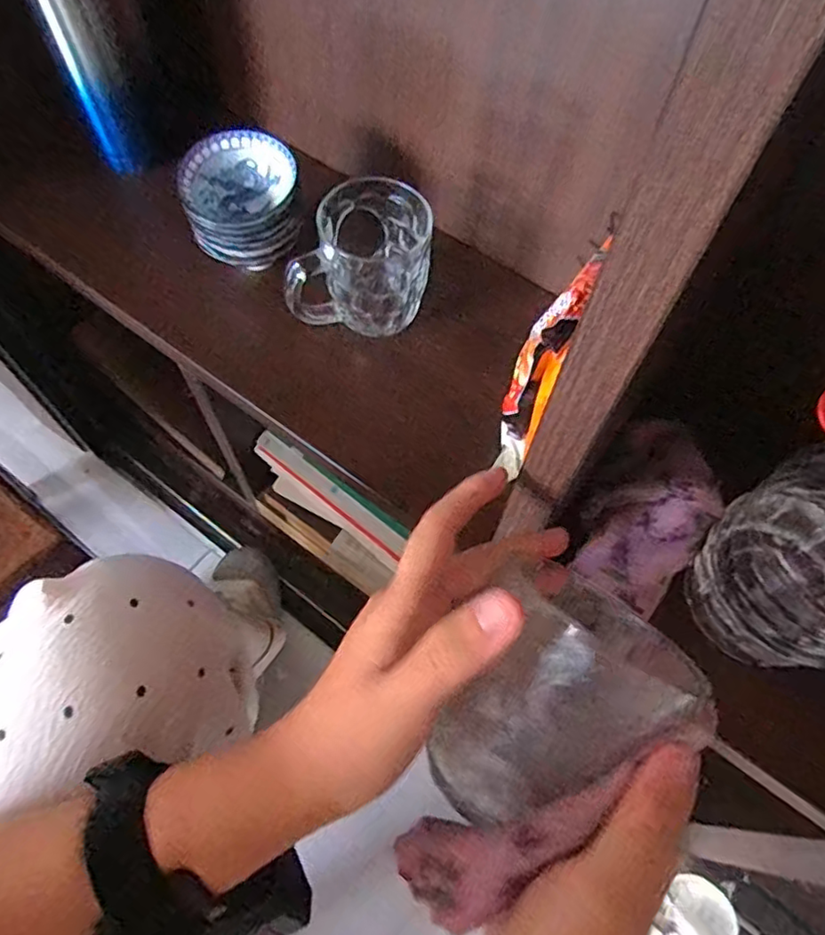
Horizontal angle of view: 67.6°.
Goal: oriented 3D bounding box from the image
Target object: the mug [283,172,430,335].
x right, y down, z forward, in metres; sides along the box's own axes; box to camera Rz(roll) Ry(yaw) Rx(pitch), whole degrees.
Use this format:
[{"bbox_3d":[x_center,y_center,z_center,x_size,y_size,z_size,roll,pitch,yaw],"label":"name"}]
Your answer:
[{"bbox_3d":[-0.039,-0.153,0.441,0.097,0.086,0.076,-5,63,-4],"label":"mug"}]

